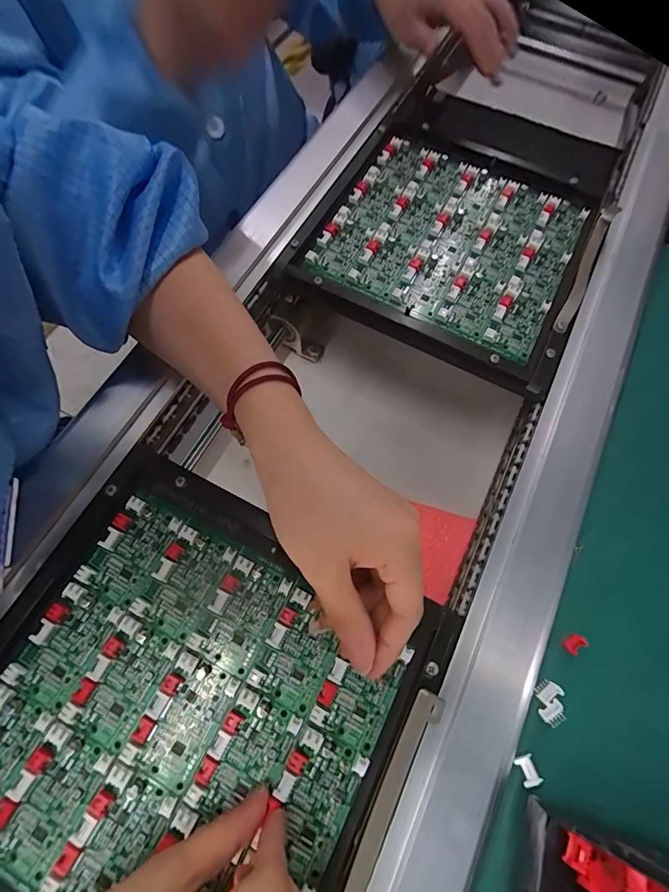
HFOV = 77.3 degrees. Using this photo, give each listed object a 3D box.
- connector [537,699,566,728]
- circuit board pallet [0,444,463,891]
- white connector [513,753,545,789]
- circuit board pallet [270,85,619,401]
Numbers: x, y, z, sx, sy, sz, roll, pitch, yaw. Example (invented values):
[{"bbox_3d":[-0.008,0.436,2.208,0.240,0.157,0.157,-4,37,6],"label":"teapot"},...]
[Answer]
[{"bbox_3d":[0.118,0.145,0.225,0.012,0.006,0.011,-37,76,-14],"label":"connector"},{"bbox_3d":[-0.080,0.144,0.224,0.229,0.015,0.223,25,68,10],"label":"circuit board pallet"},{"bbox_3d":[0.100,0.168,0.217,0.010,0.004,0.014,-19,72,-9],"label":"white connector"},{"bbox_3d":[0.096,-0.172,0.328,0.211,0.025,0.208,28,82,8],"label":"circuit board pallet"}]

